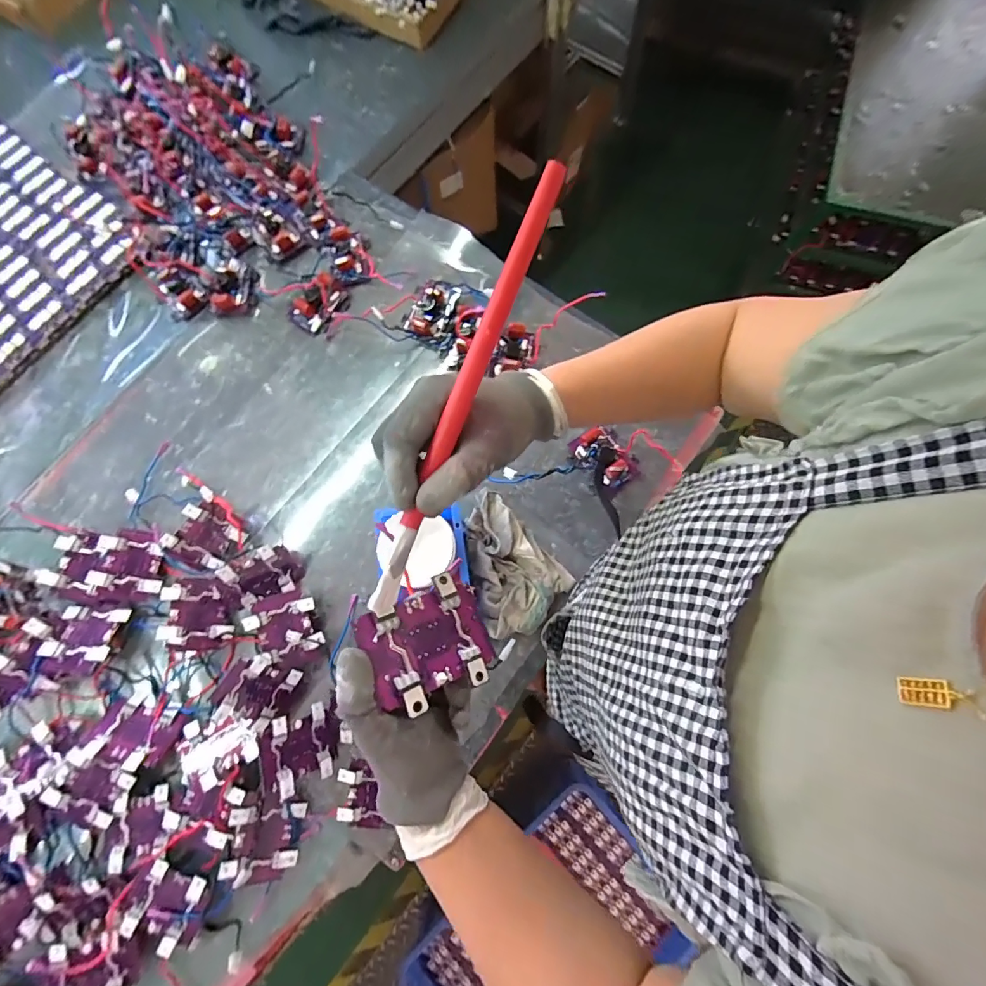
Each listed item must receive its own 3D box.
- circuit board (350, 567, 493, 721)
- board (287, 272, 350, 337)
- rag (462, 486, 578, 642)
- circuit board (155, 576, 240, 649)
[{"bbox_3d":[-0.045,0.104,0.320,0.094,0.008,0.077,-9,68,-34],"label":"circuit board"},{"bbox_3d":[-0.294,-0.319,0.741,0.083,0.042,0.104,32,80,7],"label":"board"},{"bbox_3d":[0.012,0.105,0.621,0.127,0.035,0.175,-41,81,-8],"label":"rag"},{"bbox_3d":[-0.404,0.163,0.614,0.088,0.014,0.093,9,62,-37],"label":"circuit board"}]

